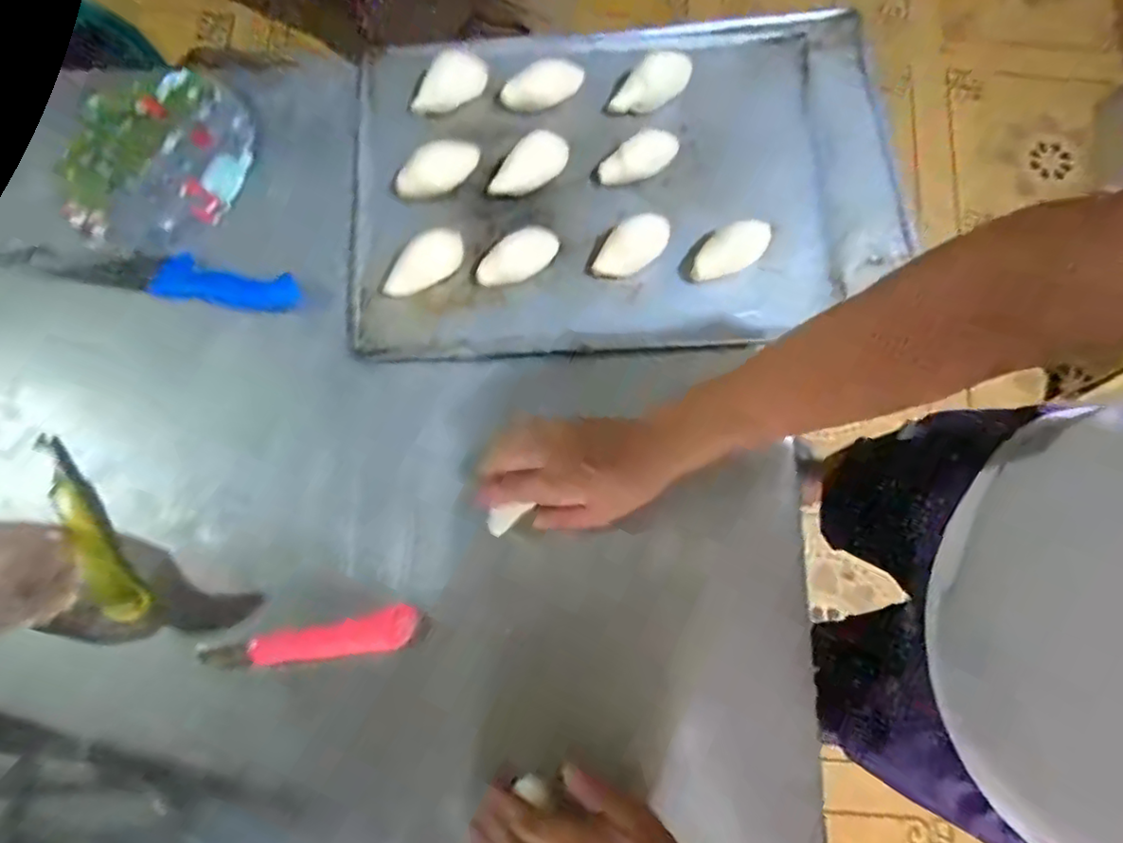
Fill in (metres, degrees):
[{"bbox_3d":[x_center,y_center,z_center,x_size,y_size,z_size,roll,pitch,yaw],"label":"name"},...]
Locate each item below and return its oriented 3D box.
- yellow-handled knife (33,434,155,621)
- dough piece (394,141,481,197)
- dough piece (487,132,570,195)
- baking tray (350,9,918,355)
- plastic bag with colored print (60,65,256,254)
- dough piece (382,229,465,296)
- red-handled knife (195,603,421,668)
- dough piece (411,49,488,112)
[{"bbox_3d":[-0.411,0.093,0.516,0.036,0.016,0.184,-37,80,-8],"label":"yellow-handled knife"},{"bbox_3d":[-0.115,-0.236,0.557,0.084,0.023,0.036,-34,80,-7],"label":"dough piece"},{"bbox_3d":[-0.030,-0.238,0.558,0.082,0.020,0.036,-34,80,-7],"label":"dough piece"},{"bbox_3d":[0.063,-0.237,0.578,0.534,0.043,0.337,-5,78,-1],"label":"baking tray"},{"bbox_3d":[-0.377,-0.255,0.566,0.159,0.034,0.185,-1,78,0],"label":"plastic bag with colored print"},{"bbox_3d":[-0.127,-0.145,0.546,0.083,0.019,0.041,-27,79,-6],"label":"dough piece"},{"bbox_3d":[-0.210,0.183,0.505,0.171,0.028,0.031,-8,78,-2],"label":"red-handled knife"},{"bbox_3d":[-0.111,-0.328,0.578,0.077,0.021,0.039,-27,79,-6],"label":"dough piece"}]

